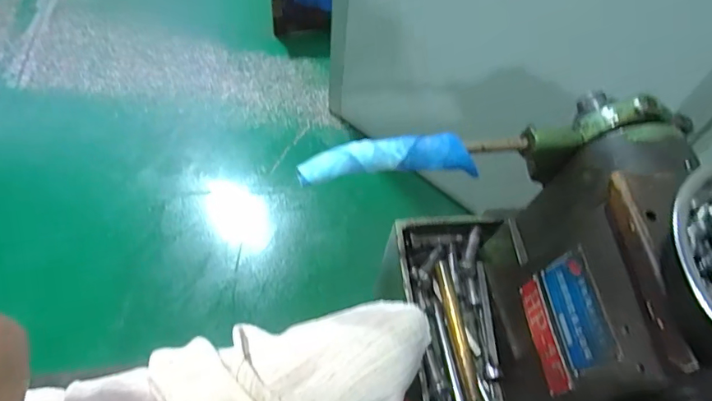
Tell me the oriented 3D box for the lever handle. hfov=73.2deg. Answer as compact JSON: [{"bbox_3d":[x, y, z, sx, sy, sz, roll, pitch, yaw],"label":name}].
[{"bbox_3d":[0.054,-0.040,0.426,0.207,0.031,0.028,-4,58,-8],"label":"lever handle"}]

